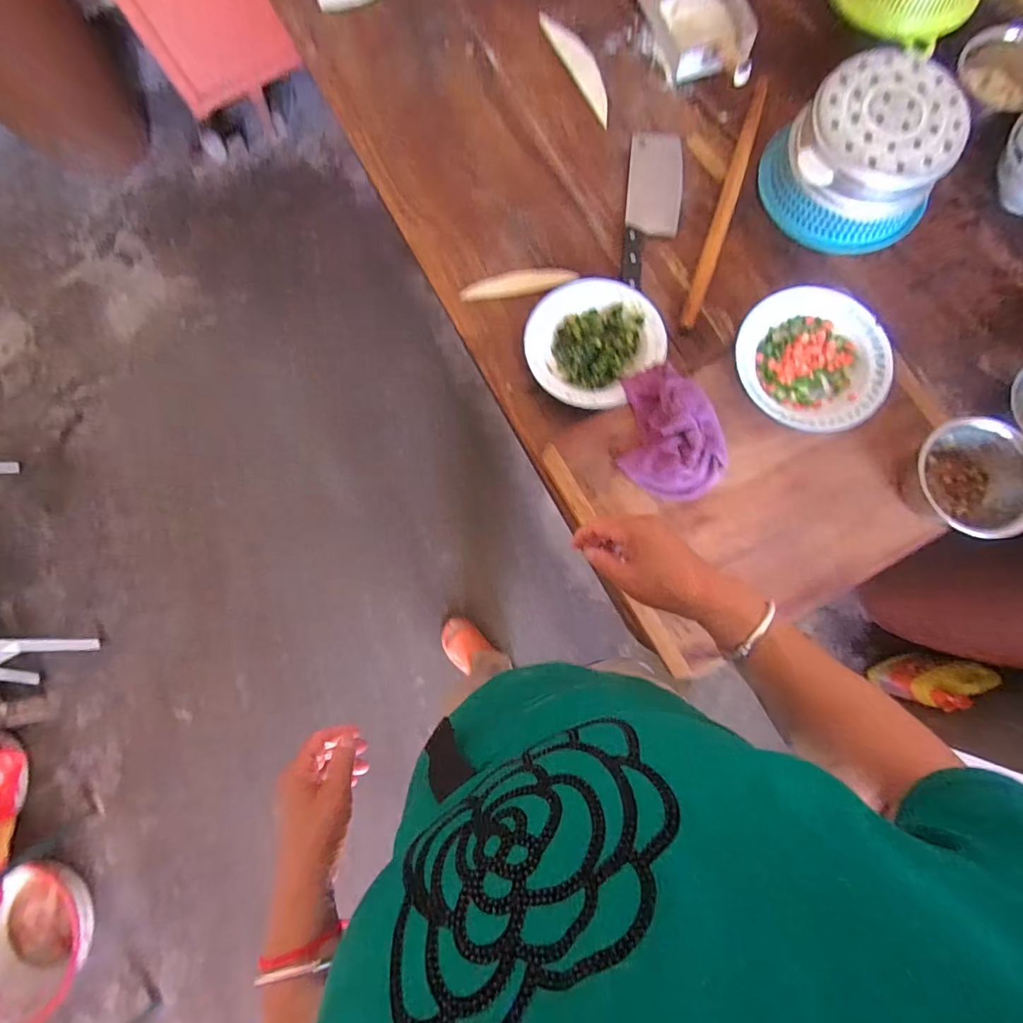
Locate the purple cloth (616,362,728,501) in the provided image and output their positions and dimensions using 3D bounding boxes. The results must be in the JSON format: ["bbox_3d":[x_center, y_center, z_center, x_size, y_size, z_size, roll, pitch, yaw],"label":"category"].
[{"bbox_3d":[0.213,-0.109,0.627,0.129,0.036,0.188,0,80,2],"label":"purple cloth"}]

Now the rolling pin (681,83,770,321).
[{"bbox_3d":[0.323,-0.460,0.713,0.026,0.024,0.424,19,81,4],"label":"rolling pin"}]

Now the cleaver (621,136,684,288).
[{"bbox_3d":[0.218,-0.467,0.730,0.079,0.025,0.271,6,80,1],"label":"cleaver"}]

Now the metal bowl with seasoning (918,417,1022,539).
[{"bbox_3d":[0.544,-0.036,0.572,0.127,0.074,0.141,-23,80,-3],"label":"metal bowl with seasoning"}]

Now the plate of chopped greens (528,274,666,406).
[{"bbox_3d":[0.115,-0.245,0.683,0.185,0.035,0.186,0,80,0],"label":"plate of chopped greens"}]

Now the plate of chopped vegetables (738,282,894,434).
[{"bbox_3d":[0.392,-0.199,0.627,0.178,0.035,0.189,0,80,2],"label":"plate of chopped vegetables"}]

